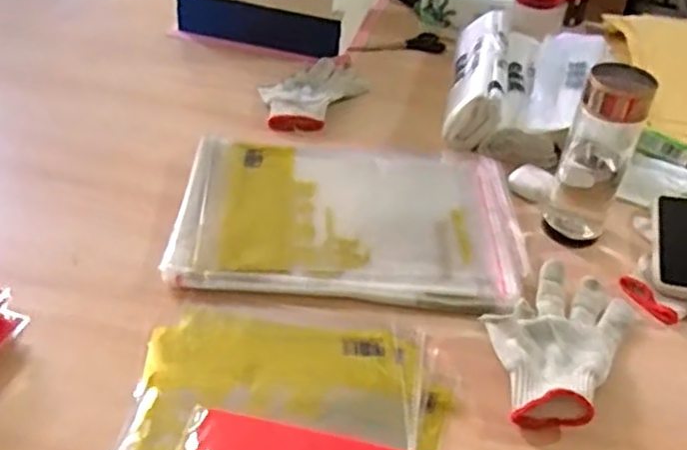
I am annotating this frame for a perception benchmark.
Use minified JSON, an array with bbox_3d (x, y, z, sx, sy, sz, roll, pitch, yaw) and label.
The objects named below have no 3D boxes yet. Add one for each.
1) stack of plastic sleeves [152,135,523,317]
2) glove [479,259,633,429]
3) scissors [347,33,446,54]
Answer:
[{"bbox_3d":[0.008,-0.015,0.763,0.347,0.018,0.261,5,39,-1],"label":"stack of plastic sleeves"},{"bbox_3d":[0.188,0.100,0.634,0.111,0.034,0.182,25,43,22],"label":"glove"},{"bbox_3d":[0.083,-0.285,1.116,0.159,0.016,0.048,-5,40,-13],"label":"scissors"}]

